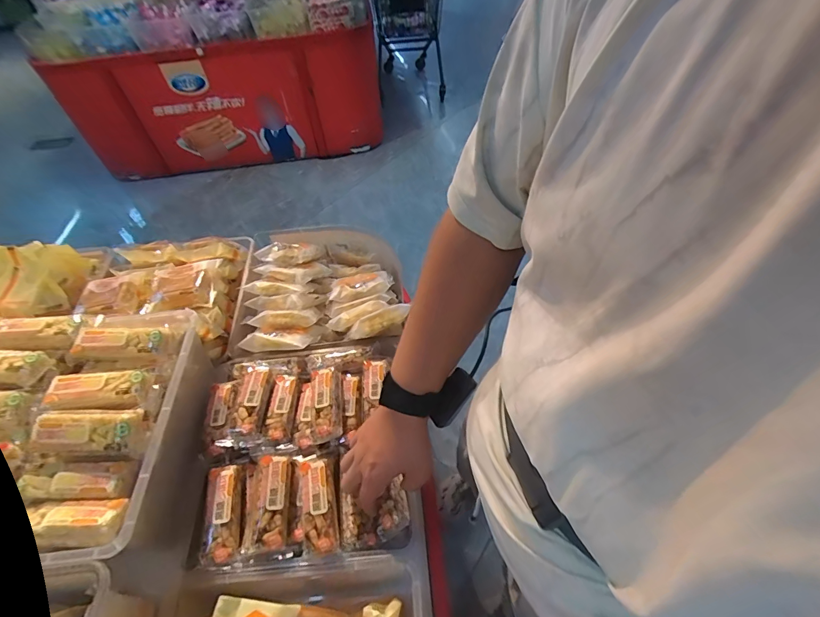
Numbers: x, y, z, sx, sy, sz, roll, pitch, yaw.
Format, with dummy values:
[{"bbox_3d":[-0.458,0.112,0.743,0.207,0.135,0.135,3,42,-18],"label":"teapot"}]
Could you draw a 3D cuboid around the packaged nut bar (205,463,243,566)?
[{"bbox_3d":[-0.234,0.255,0.497,0.039,0.024,0.105,-11,52,-5],"label":"packaged nut bar"}]

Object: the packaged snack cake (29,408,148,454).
[{"bbox_3d":[-0.351,0.136,0.439,0.103,0.041,0.048,0,52,3],"label":"packaged snack cake"}]

